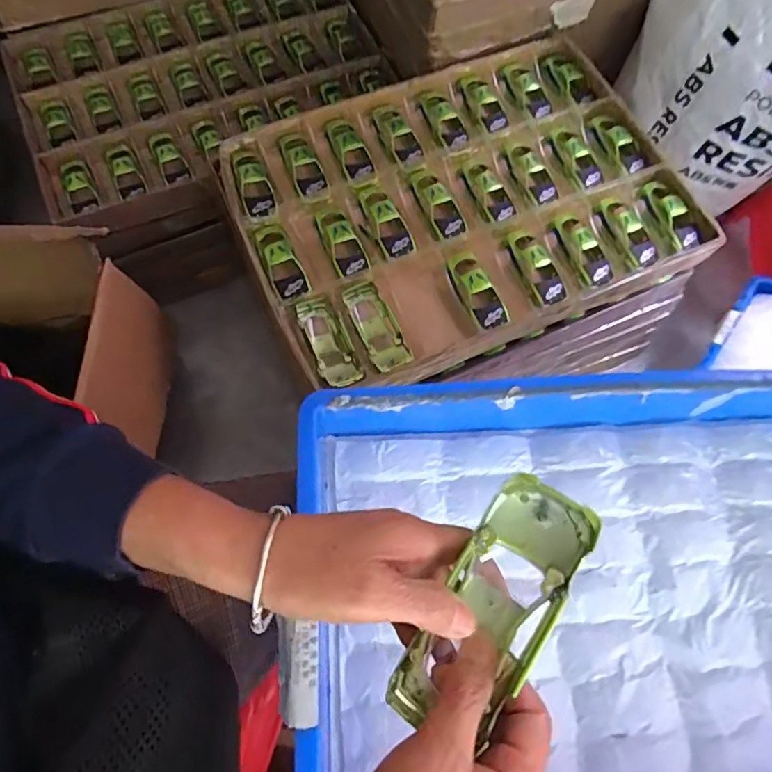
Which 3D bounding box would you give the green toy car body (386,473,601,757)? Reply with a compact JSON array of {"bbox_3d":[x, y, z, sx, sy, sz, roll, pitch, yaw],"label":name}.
[{"bbox_3d":[0.055,0.112,0.274,0.055,0.031,0.132,34,87,10],"label":"green toy car body"}]

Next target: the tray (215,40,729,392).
[{"bbox_3d":[0.112,-0.275,0.836,0.635,0.081,0.465,-22,72,-10],"label":"tray"}]

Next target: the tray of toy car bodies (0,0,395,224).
[{"bbox_3d":[-0.340,-0.572,1.008,0.653,0.065,0.478,-24,72,-10],"label":"tray of toy car bodies"}]

